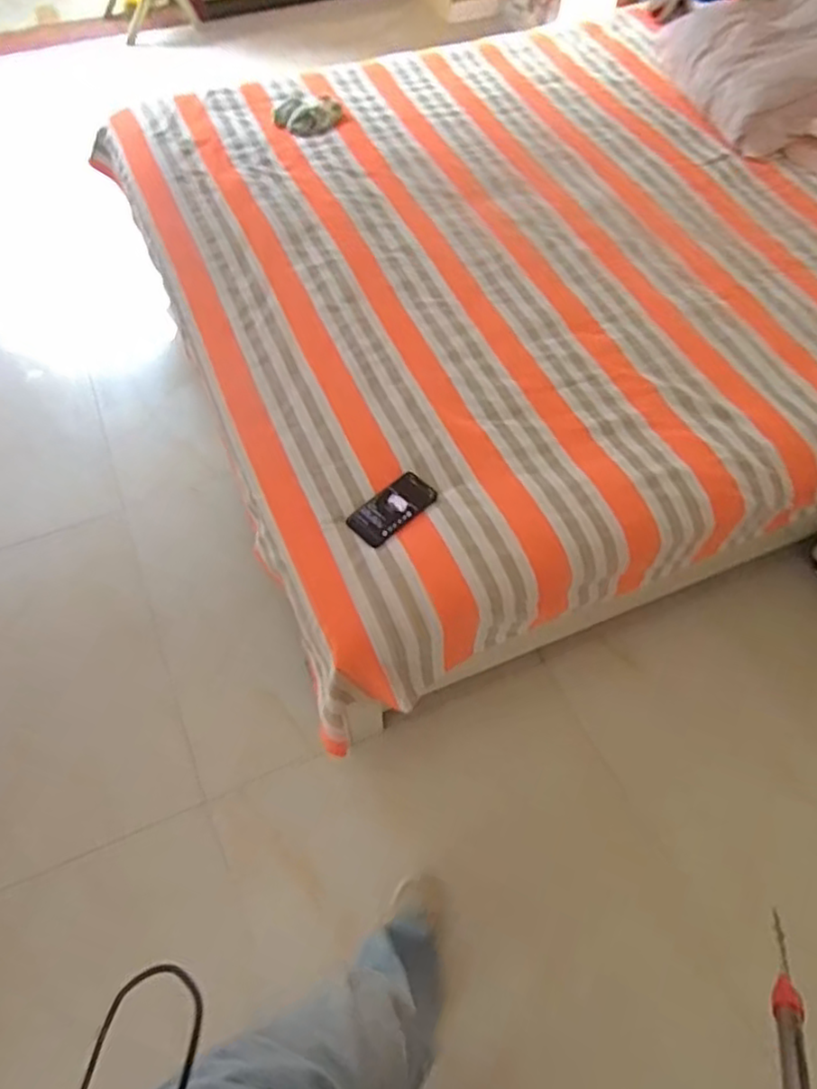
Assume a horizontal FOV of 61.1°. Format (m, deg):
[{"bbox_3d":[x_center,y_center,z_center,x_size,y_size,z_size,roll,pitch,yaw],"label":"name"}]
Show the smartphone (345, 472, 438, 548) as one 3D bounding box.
[{"bbox_3d":[-0.028,-0.064,1.196,0.156,0.011,0.080,-39,67,-21],"label":"smartphone"}]

